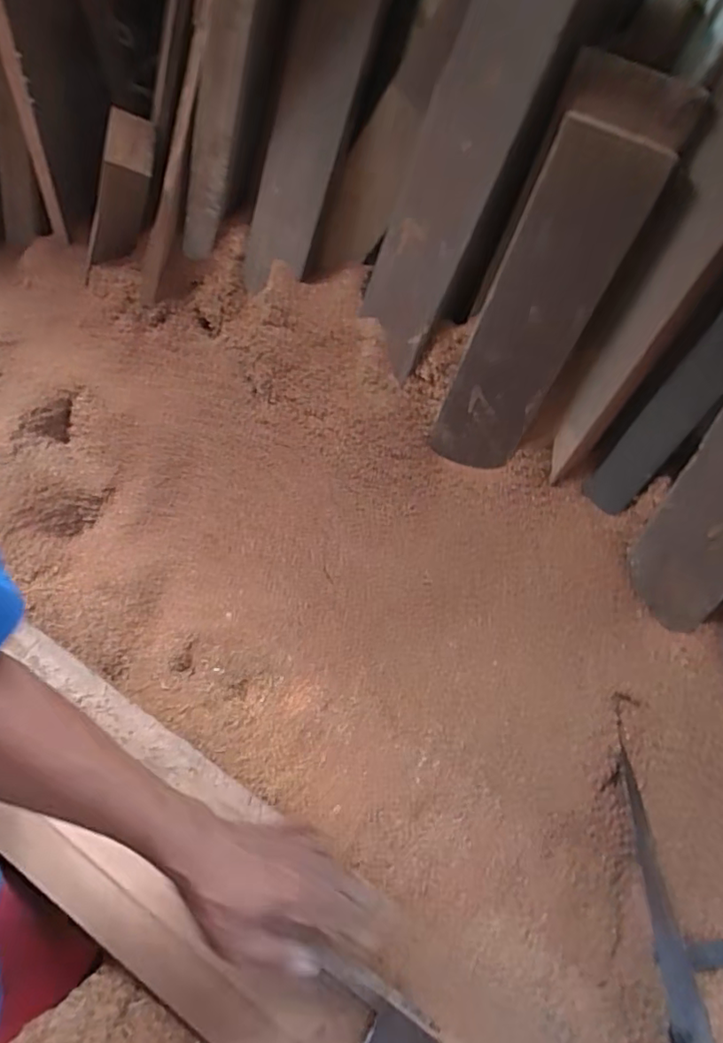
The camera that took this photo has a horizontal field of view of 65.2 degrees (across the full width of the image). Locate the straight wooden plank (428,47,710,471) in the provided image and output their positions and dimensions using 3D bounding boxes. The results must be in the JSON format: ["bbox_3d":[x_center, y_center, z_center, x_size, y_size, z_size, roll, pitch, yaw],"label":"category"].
[{"bbox_3d":[0.232,-0.284,0.729,0.137,0.485,0.030,23,34,6],"label":"straight wooden plank"}]

